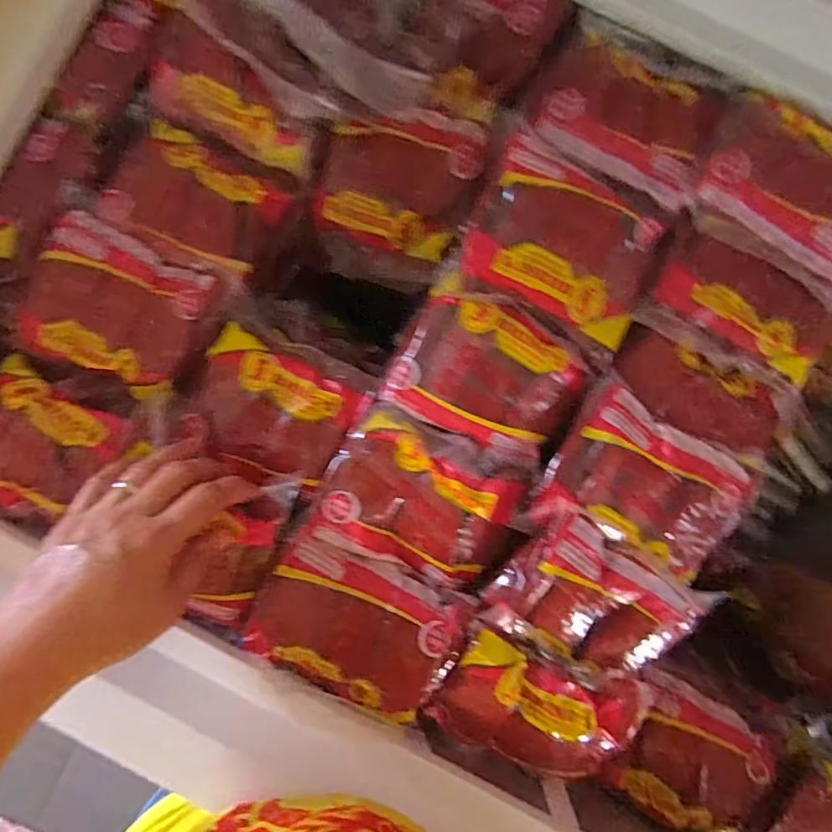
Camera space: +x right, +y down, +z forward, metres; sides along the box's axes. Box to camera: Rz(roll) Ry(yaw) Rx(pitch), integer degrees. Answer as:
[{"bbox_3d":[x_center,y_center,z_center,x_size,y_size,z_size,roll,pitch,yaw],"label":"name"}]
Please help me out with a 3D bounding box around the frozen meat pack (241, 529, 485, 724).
[{"bbox_3d":[-0.040,0.137,0.359,0.132,0.030,0.092,24,90,3],"label":"frozen meat pack"}]

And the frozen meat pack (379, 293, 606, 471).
[{"bbox_3d":[0.049,-0.026,0.357,0.119,0.023,0.094,28,89,2],"label":"frozen meat pack"}]

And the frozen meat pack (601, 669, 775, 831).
[{"bbox_3d":[0.210,0.260,0.412,0.102,0.027,0.099,22,87,-3],"label":"frozen meat pack"}]

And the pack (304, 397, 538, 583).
[{"bbox_3d":[0.004,0.051,0.356,0.125,0.020,0.097,19,89,2],"label":"pack"}]

